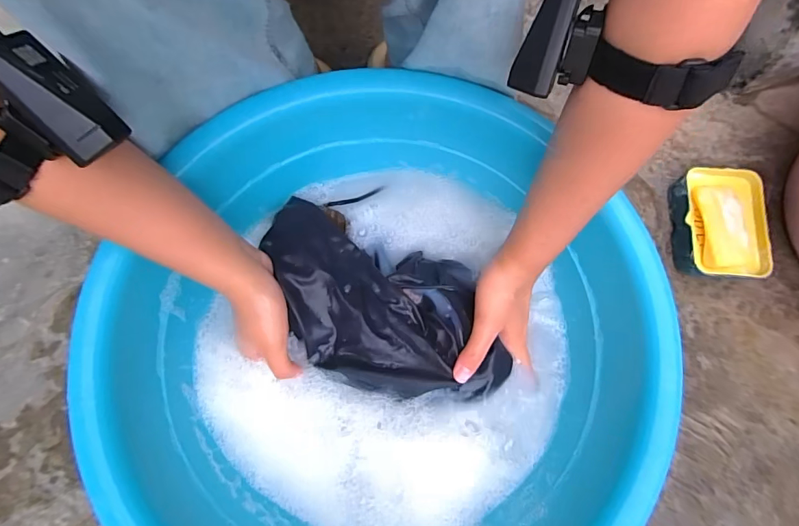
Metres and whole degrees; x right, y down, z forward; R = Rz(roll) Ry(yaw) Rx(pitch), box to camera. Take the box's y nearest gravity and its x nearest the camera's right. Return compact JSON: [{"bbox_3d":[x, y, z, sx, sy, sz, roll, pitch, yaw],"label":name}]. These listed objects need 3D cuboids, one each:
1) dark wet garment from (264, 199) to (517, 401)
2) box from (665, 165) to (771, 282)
[{"bbox_3d":[-0.023,0.041,0.415,0.261,0.042,0.147,22,75,4],"label":"dark wet garment"},{"bbox_3d":[0.387,-0.045,0.523,0.103,0.039,0.138,12,74,1],"label":"box"}]

